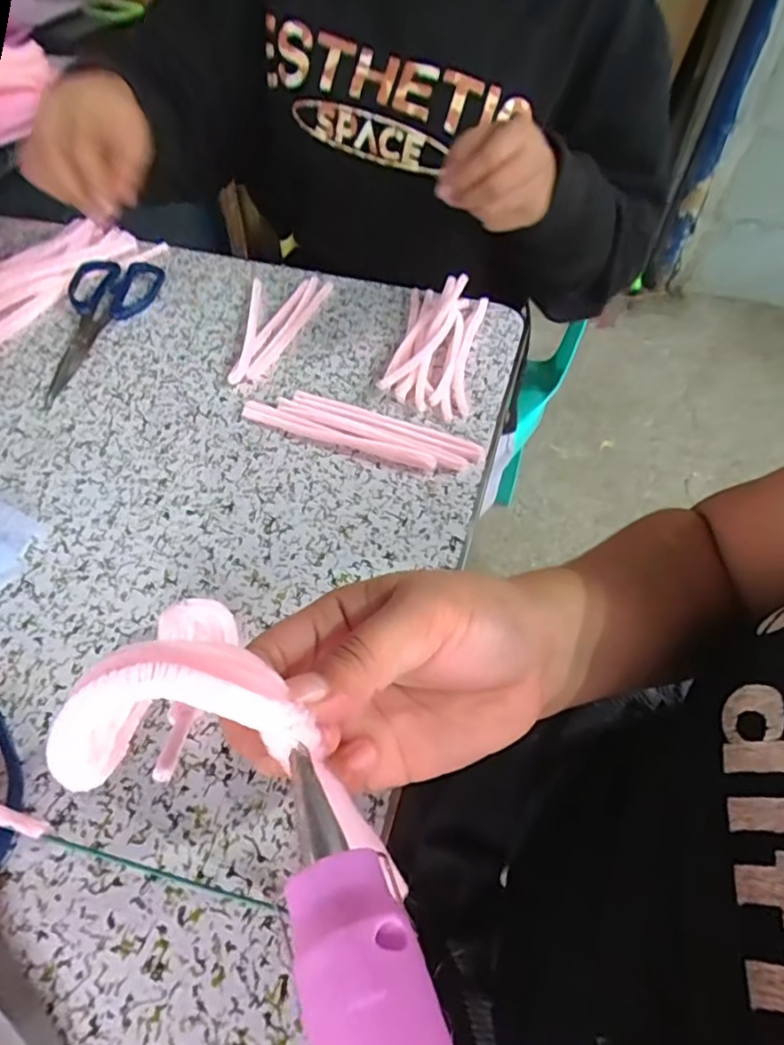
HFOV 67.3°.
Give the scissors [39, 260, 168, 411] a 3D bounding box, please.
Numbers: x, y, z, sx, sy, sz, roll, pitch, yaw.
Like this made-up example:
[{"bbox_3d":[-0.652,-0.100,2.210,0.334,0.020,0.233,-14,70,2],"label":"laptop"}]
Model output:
[{"bbox_3d":[-0.253,-0.165,0.484,0.069,0.013,0.176,7,52,4],"label":"scissors"}]

